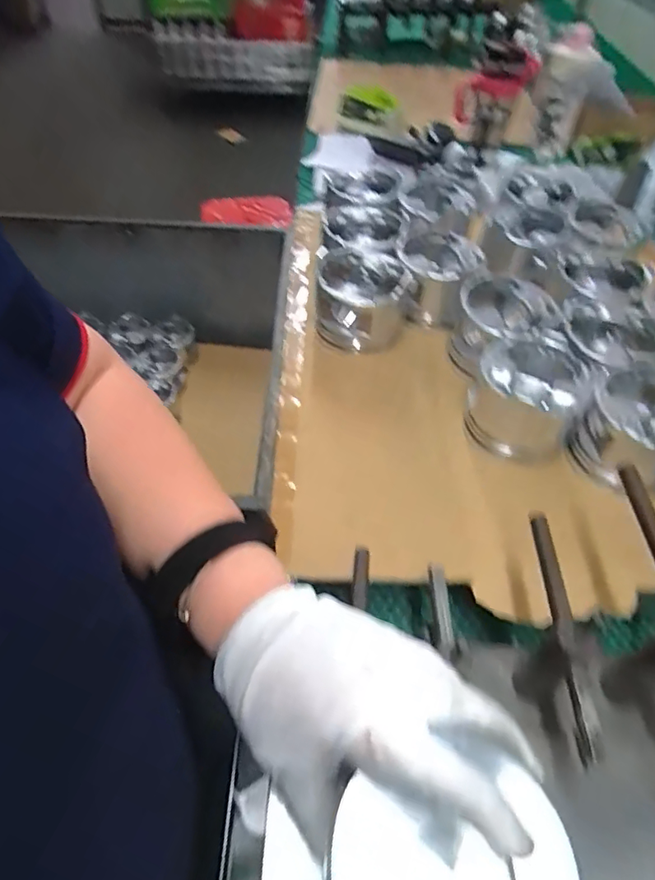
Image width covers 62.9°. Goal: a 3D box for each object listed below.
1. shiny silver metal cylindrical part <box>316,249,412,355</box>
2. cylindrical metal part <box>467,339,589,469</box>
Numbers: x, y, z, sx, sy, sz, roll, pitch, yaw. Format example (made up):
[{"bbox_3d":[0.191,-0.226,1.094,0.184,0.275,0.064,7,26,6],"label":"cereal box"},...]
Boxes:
[{"bbox_3d":[0.040,-0.158,0.617,0.096,0.074,0.099,1,49,-2],"label":"shiny silver metal cylindrical part"},{"bbox_3d":[0.193,-0.039,0.526,0.101,0.069,0.101,18,51,12],"label":"cylindrical metal part"}]

